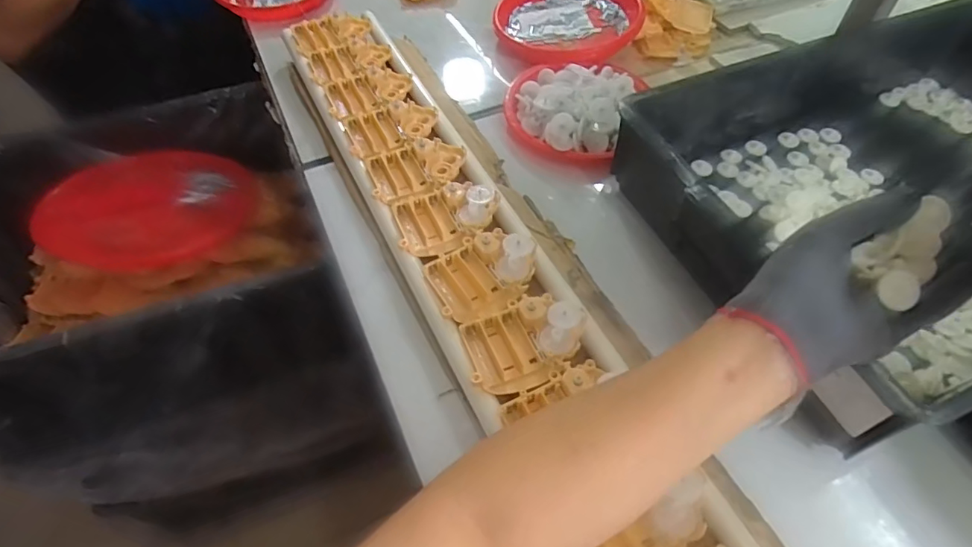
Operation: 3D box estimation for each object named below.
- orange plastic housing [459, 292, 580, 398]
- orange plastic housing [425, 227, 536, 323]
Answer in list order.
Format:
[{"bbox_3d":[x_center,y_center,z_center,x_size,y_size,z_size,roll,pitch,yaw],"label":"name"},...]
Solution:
[{"bbox_3d":[0.026,0.058,0.426,0.085,0.016,0.075,-23,56,-15],"label":"orange plastic housing"},{"bbox_3d":[-0.004,0.000,0.468,0.092,0.016,0.073,-35,60,-22],"label":"orange plastic housing"}]

